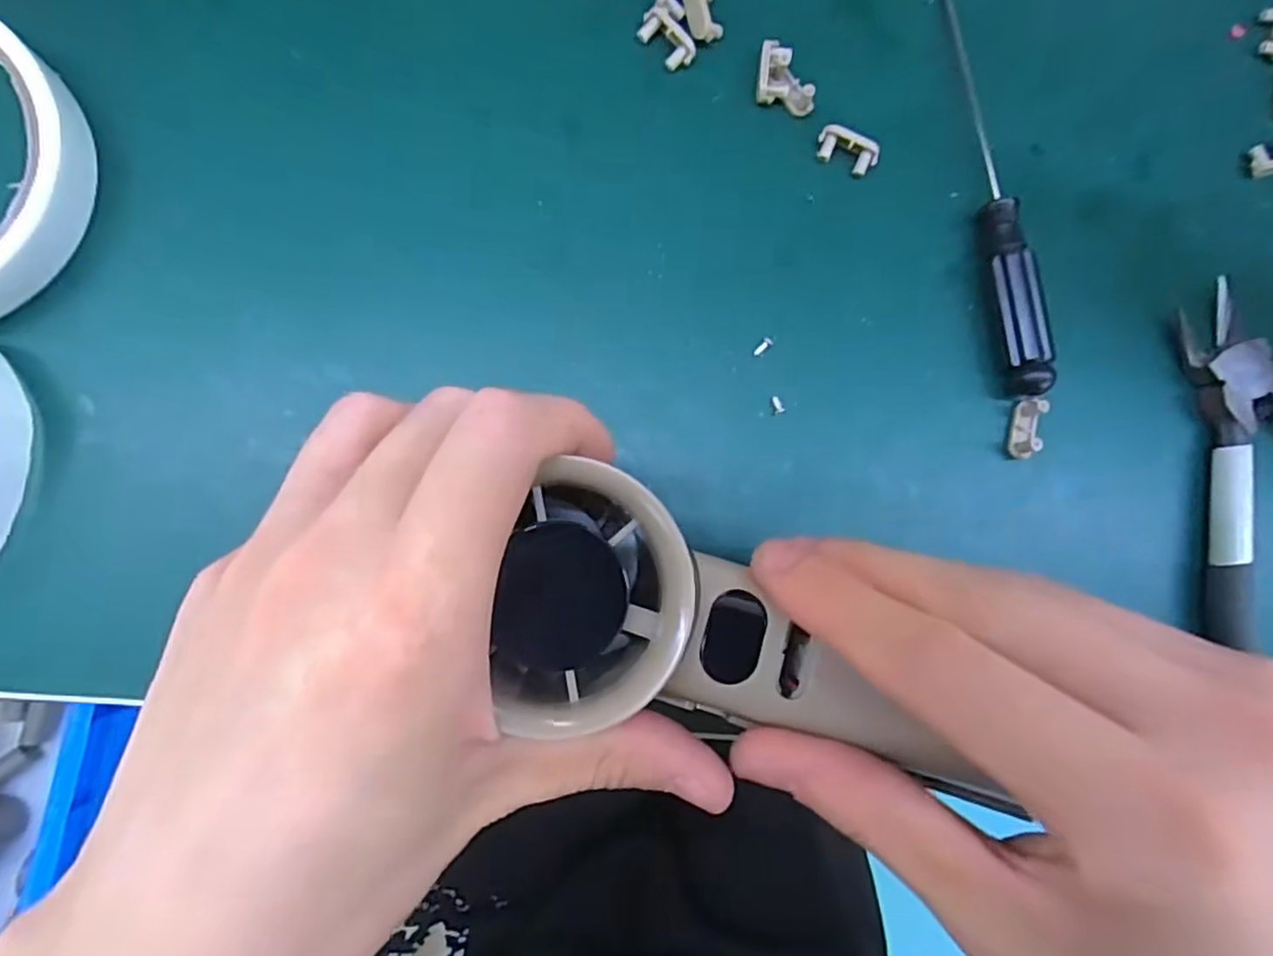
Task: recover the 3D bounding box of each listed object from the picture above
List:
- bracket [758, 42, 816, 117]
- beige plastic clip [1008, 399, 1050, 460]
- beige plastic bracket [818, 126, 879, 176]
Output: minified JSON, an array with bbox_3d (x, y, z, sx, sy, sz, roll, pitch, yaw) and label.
[{"bbox_3d":[0.047,-0.124,0.212,0.018,0.007,0.019,6,84,-7],"label":"bracket"},{"bbox_3d":[0.121,-0.015,0.209,0.006,0.008,0.018,14,83,-6],"label":"beige plastic clip"},{"bbox_3d":[0.066,-0.102,0.211,0.019,0.005,0.010,26,82,-4],"label":"beige plastic bracket"}]

